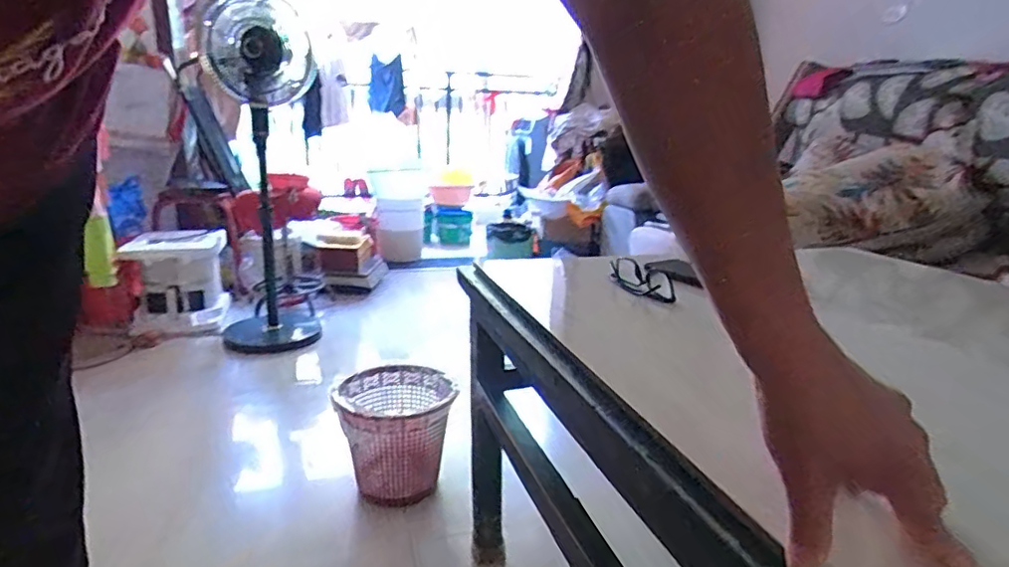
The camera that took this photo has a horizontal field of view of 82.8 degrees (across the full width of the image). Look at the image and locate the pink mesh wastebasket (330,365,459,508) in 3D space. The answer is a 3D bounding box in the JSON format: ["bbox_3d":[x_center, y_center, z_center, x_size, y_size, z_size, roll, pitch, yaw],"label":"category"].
[{"bbox_3d":[-0.247,0.342,1.288,0.252,0.232,0.250,4,16,7],"label":"pink mesh wastebasket"}]

